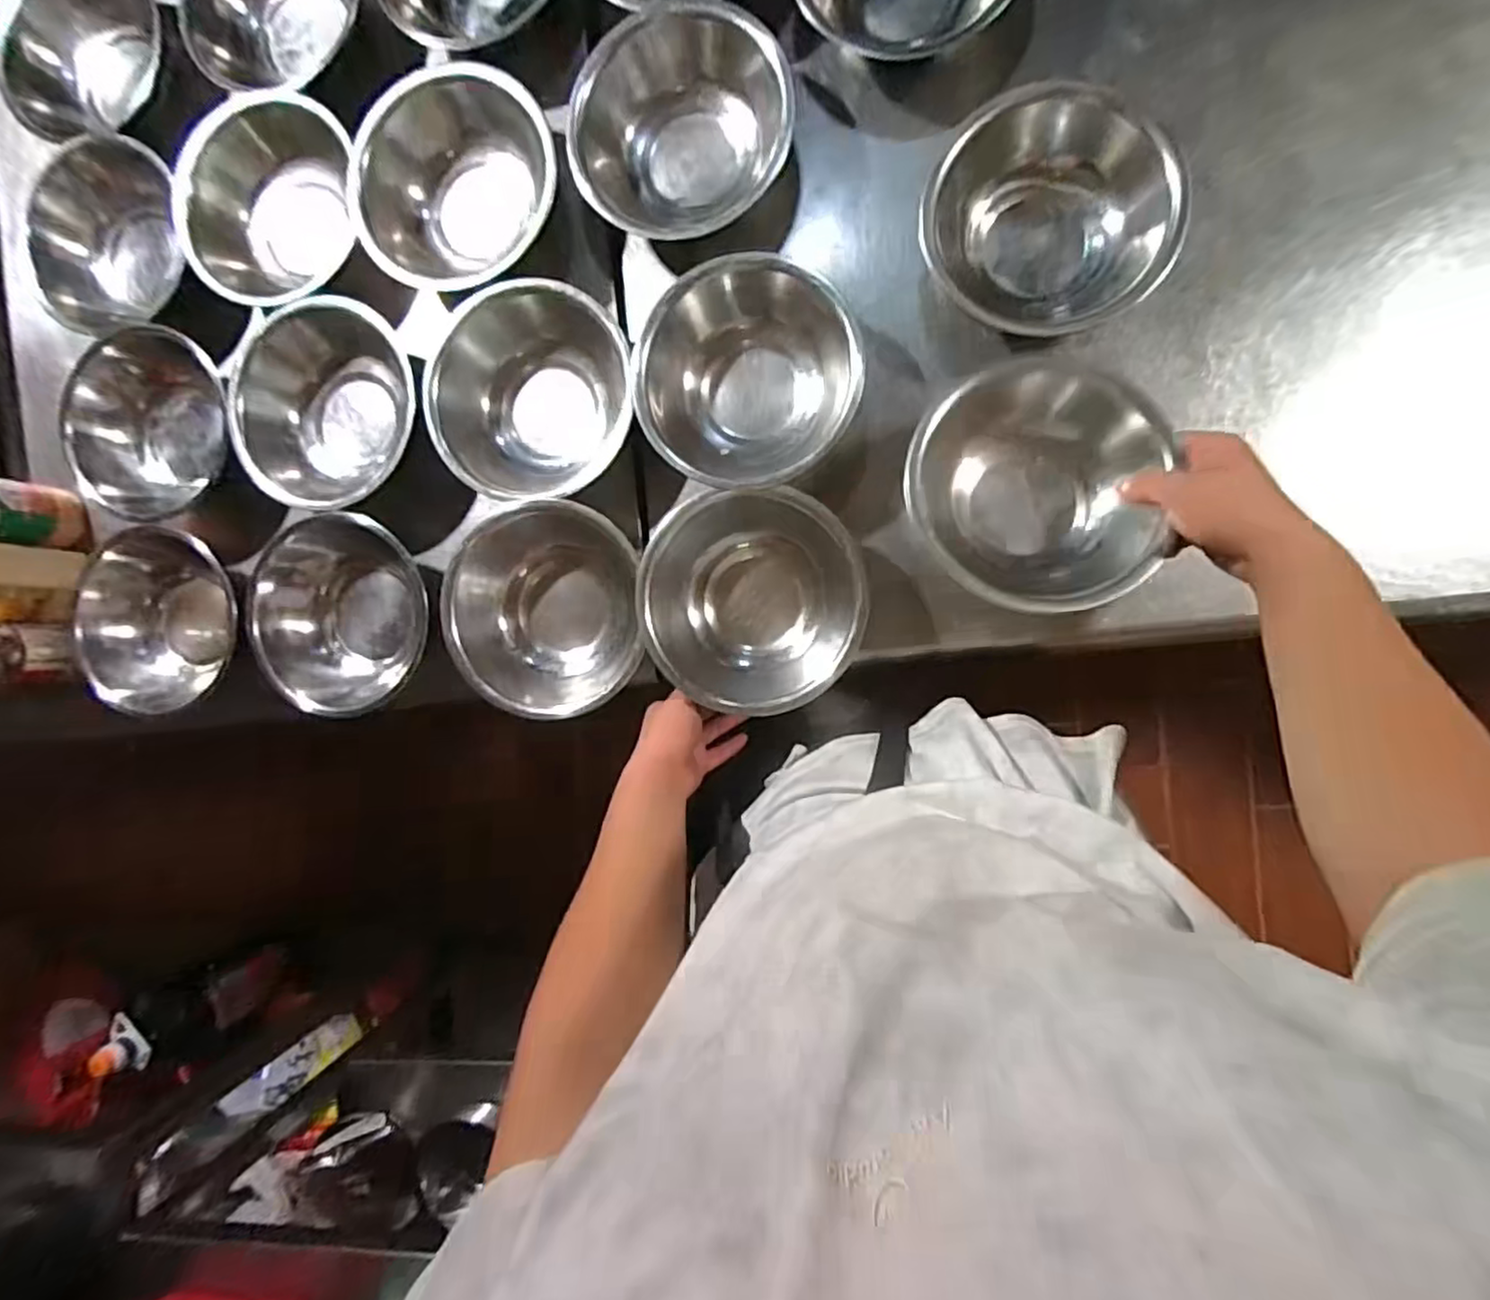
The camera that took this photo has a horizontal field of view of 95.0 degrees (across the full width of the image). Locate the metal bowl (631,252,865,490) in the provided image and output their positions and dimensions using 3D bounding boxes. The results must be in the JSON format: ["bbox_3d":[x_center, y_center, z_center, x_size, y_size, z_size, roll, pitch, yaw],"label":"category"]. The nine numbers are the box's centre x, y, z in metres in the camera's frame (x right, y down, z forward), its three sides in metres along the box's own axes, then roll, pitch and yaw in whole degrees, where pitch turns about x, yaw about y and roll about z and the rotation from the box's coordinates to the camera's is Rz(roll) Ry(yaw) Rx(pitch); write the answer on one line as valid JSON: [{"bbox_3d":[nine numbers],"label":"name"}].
[{"bbox_3d":[0.004,-0.237,0.607,0.184,0.074,0.190,0,91,8],"label":"metal bowl"}]

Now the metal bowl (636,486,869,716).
[{"bbox_3d":[0.006,-0.043,0.600,0.188,0.066,0.183,0,91,8],"label":"metal bowl"}]

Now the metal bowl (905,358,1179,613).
[{"bbox_3d":[0.220,-0.123,0.528,0.182,0.069,0.174,0,91,8],"label":"metal bowl"}]

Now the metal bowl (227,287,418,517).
[{"bbox_3d":[-0.411,-0.239,0.677,0.192,0.062,0.196,0,91,8],"label":"metal bowl"}]

